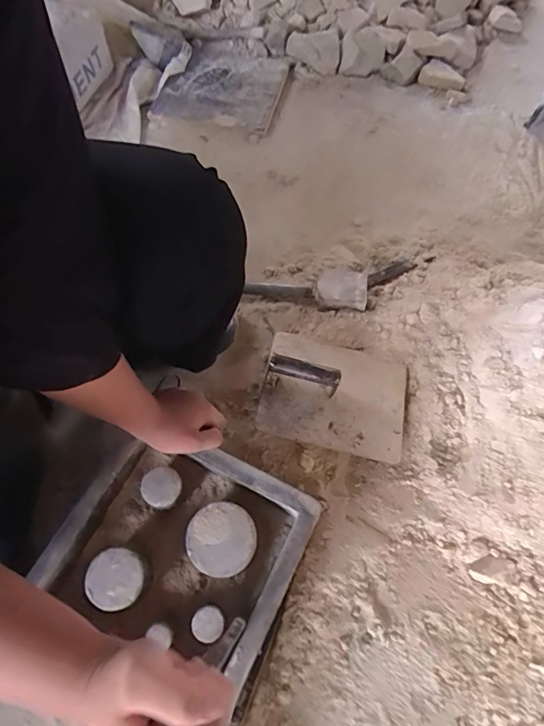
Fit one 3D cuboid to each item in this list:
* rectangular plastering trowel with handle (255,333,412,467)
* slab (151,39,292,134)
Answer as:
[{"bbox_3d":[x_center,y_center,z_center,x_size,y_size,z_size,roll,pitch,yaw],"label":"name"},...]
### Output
[{"bbox_3d":[0.090,0.036,0.640,0.205,0.077,0.165,11,65,8],"label":"rectangular plastering trowel with handle"},{"bbox_3d":[-0.102,-0.623,0.999,0.247,0.023,0.278,15,68,3],"label":"slab"}]

